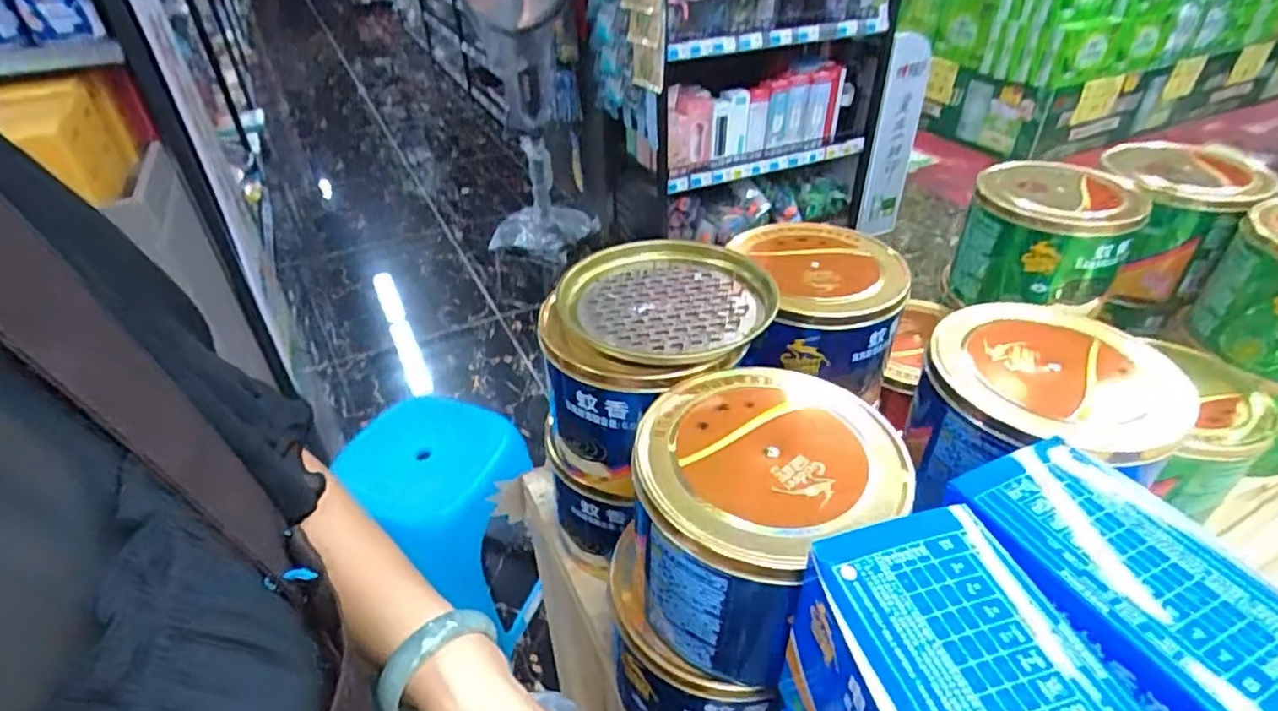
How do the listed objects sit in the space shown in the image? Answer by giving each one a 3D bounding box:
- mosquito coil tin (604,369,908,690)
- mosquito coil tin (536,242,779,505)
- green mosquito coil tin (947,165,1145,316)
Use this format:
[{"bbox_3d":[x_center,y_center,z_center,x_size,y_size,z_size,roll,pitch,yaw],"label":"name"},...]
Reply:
[{"bbox_3d":[0.063,0.092,0.360,0.128,0.112,0.139,29,47,34],"label":"mosquito coil tin"},{"bbox_3d":[0.015,0.006,0.463,0.140,0.120,0.158,17,41,22],"label":"mosquito coil tin"},{"bbox_3d":[0.373,-0.103,0.605,0.131,0.110,0.119,20,42,25],"label":"green mosquito coil tin"}]

